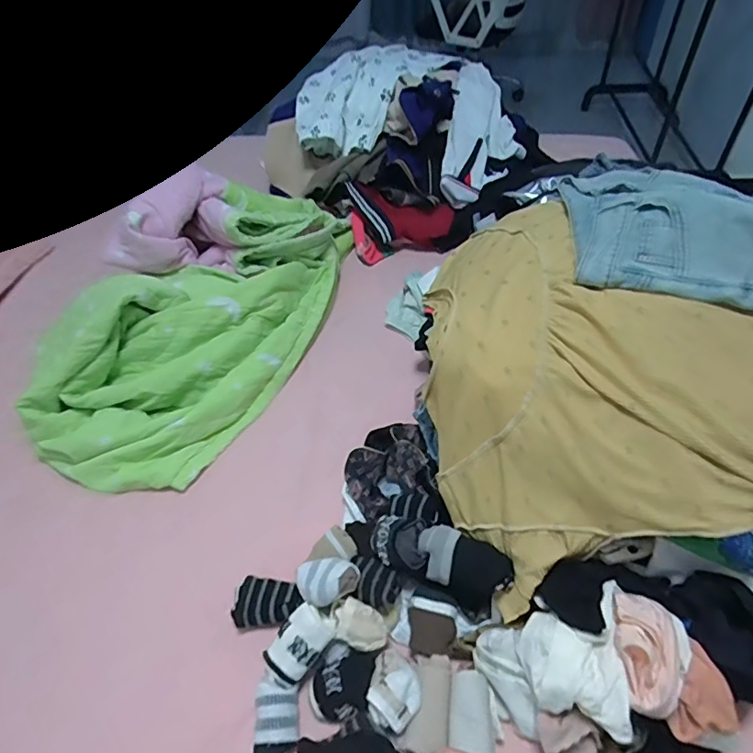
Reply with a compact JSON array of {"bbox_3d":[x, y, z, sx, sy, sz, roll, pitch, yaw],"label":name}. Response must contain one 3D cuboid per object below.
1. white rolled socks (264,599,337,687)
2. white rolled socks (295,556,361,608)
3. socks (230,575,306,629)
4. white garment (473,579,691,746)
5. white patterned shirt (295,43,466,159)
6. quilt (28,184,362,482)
[{"bbox_3d":[-0.099,0.336,0.665,0.062,0.040,0.089,32,59,28],"label":"white rolled socks"},{"bbox_3d":[-0.065,0.262,0.677,0.083,0.044,0.057,1,49,5],"label":"white rolled socks"},{"bbox_3d":[-0.150,0.311,0.733,0.091,0.026,0.064,-6,49,-1],"label":"socks"},{"bbox_3d":[0.244,0.340,0.609,0.223,0.113,0.148,-13,50,-7],"label":"white garment"},{"bbox_3d":[-0.032,-0.759,1.402,0.305,0.120,0.509,25,56,24],"label":"white patterned shirt"},{"bbox_3d":[-0.341,-0.151,1.034,0.395,0.196,0.750,16,52,17],"label":"quilt"}]

